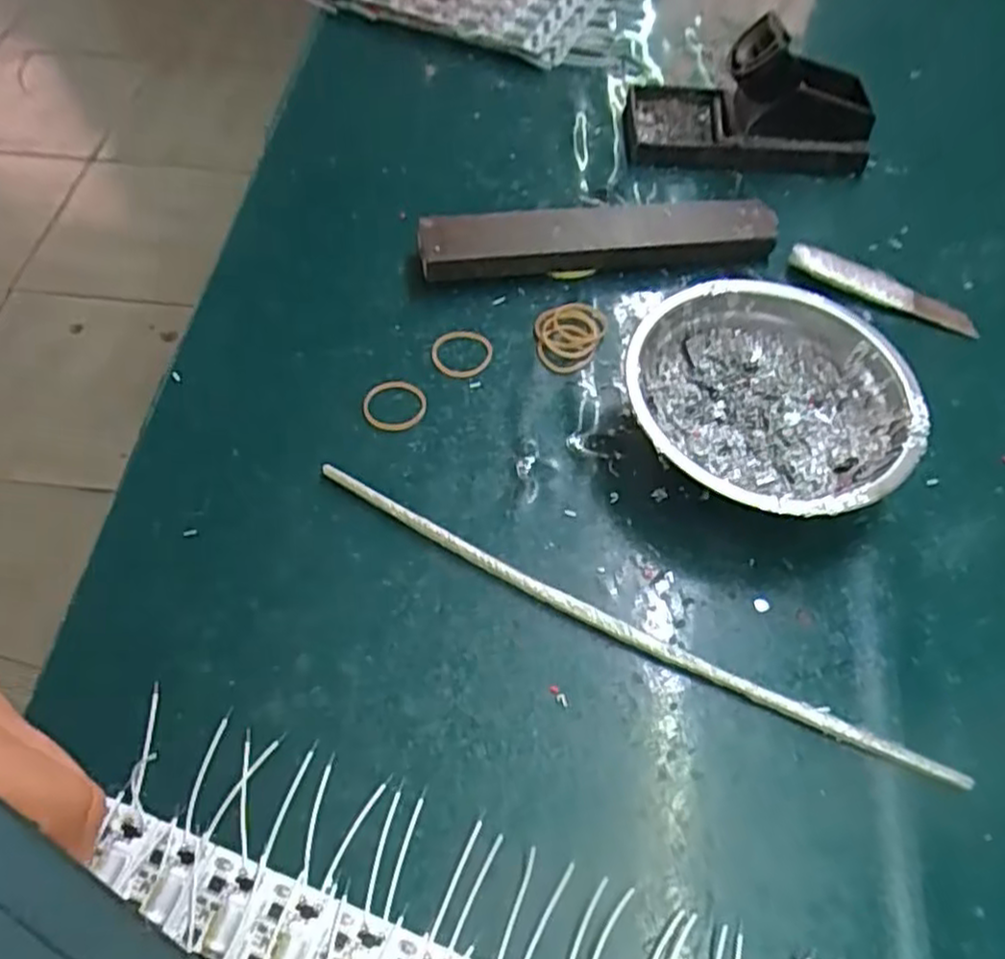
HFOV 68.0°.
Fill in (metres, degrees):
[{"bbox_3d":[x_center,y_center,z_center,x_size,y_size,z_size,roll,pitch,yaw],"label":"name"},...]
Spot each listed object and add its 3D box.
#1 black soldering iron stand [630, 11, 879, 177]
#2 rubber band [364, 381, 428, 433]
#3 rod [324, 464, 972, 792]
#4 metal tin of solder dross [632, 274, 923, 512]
[{"bbox_3d":[0.154,-0.226,0.449,0.144,0.061,0.057,-2,57,-3],"label":"black soldering iron stand"},{"bbox_3d":[-0.052,-0.036,0.359,0.030,0.004,0.028,1,57,-1],"label":"rubber band"},{"bbox_3d":[0.045,0.056,0.300,0.272,0.011,0.012,24,60,13],"label":"rod"},{"bbox_3d":[0.118,-0.030,0.339,0.122,0.042,0.120,1,57,-1],"label":"metal tin of solder dross"}]

